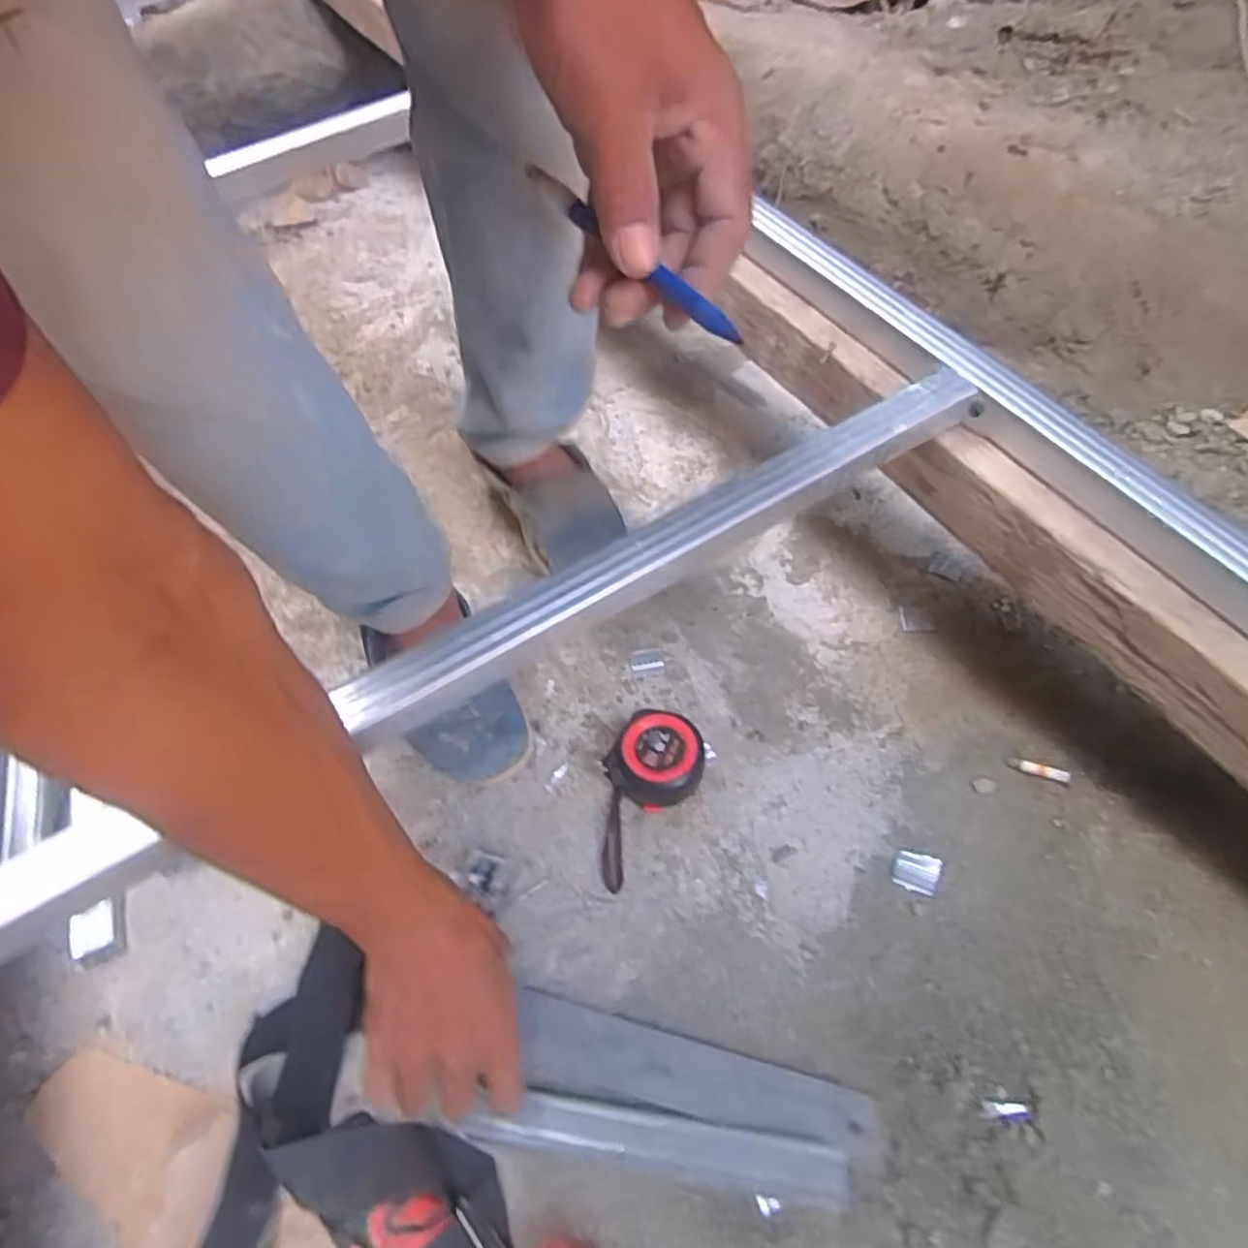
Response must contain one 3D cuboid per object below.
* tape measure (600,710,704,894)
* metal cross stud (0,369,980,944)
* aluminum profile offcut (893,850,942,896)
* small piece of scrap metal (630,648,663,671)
[{"bbox_3d":[0.009,0.132,0.559,0.072,0.046,0.129,24,60,20],"label":"tape measure"},{"bbox_3d":[-0.080,0.017,0.391,0.722,0.030,0.042,-30,57,-13],"label":"metal cross stud"},{"bbox_3d":[0.214,0.180,0.532,0.030,0.004,0.028,16,56,15],"label":"aluminum profile offcut"},{"bbox_3d":[0.020,0.031,0.658,0.029,0.004,0.022,-6,53,-2],"label":"small piece of scrap metal"}]

